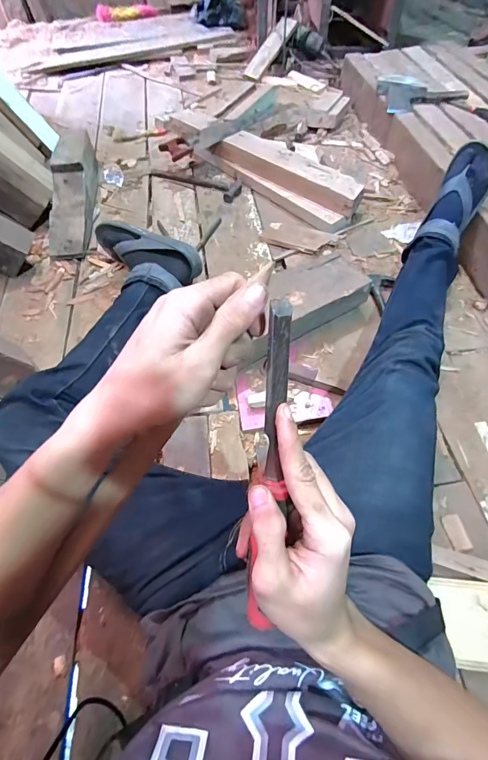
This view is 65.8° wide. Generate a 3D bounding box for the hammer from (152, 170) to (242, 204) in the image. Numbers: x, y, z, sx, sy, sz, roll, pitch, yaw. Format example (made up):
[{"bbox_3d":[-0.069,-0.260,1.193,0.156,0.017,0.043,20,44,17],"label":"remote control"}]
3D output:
[{"bbox_3d":[-0.159,-0.663,1.237,0.341,0.024,0.098,28,64,20],"label":"hammer"}]

